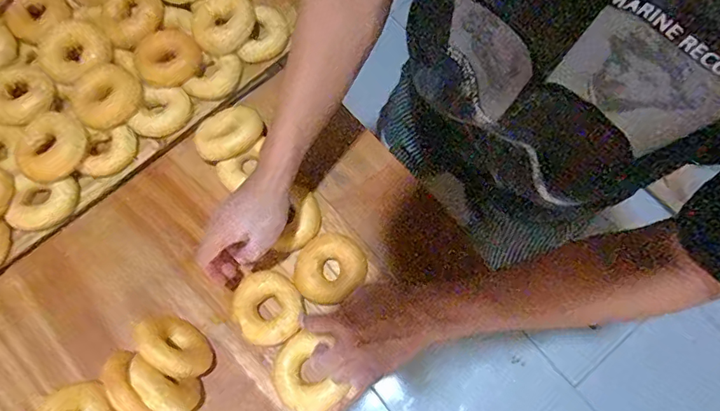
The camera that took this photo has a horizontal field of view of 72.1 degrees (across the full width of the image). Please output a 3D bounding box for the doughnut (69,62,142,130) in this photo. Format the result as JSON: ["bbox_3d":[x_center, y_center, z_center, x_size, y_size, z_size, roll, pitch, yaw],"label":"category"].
[{"bbox_3d":[-0.341,-0.145,0.670,0.086,0.032,0.090,-1,71,2],"label":"doughnut"}]

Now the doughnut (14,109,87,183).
[{"bbox_3d":[-0.402,-0.075,0.653,0.083,0.036,0.091,-1,71,2],"label":"doughnut"}]

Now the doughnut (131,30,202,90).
[{"bbox_3d":[-0.267,-0.203,0.688,0.084,0.026,0.084,-1,71,2],"label":"doughnut"}]

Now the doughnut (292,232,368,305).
[{"bbox_3d":[-0.040,0.081,0.635,0.089,0.042,0.084,-1,71,2],"label":"doughnut"}]

